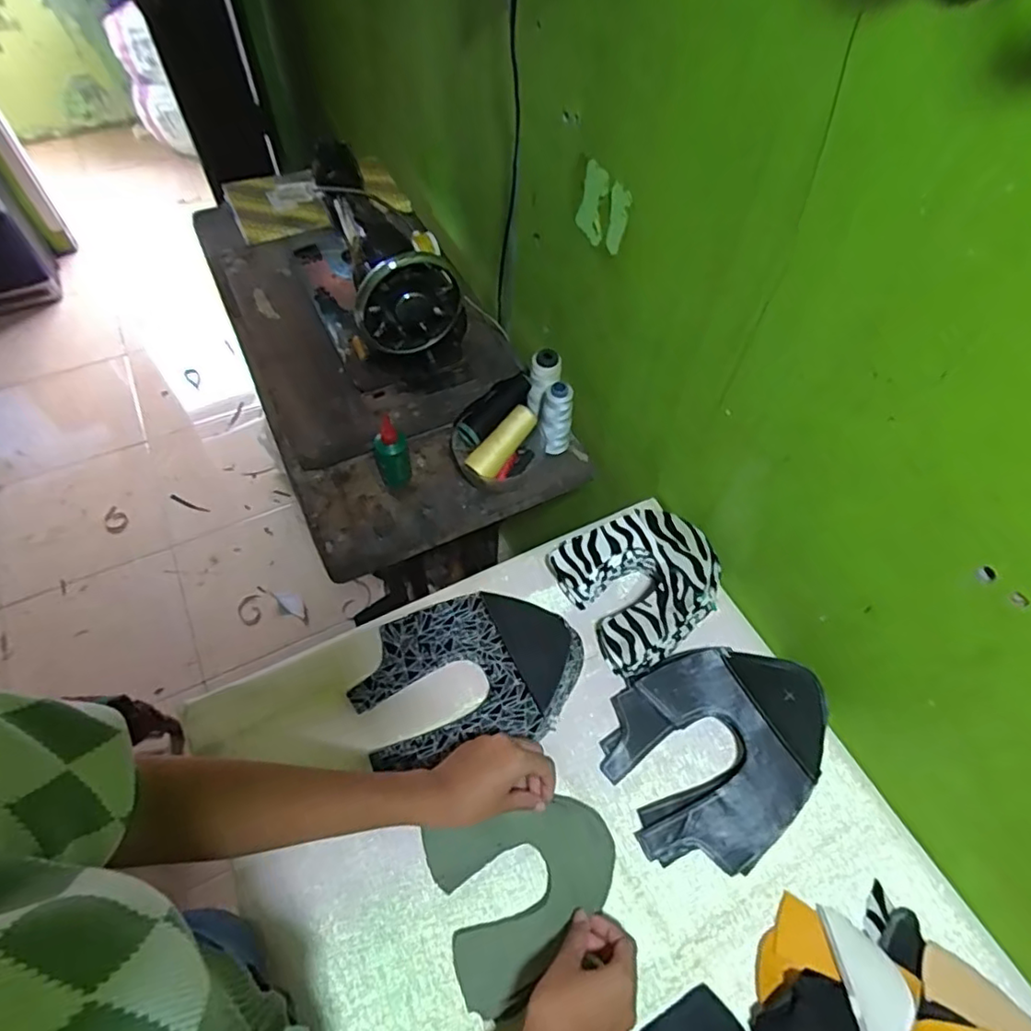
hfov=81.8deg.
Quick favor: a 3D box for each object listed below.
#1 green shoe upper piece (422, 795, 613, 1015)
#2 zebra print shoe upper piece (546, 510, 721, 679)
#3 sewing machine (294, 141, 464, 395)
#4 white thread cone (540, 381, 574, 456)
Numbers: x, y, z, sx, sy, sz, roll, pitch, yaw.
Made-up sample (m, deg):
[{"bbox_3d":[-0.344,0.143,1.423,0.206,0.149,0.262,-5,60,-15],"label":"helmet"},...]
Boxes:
[{"bbox_3d":[0.015,0.342,0.548,0.165,0.018,0.137,-17,59,-11],"label":"green shoe upper piece"},{"bbox_3d":[0.150,0.077,0.696,0.156,0.074,0.163,-25,61,-15],"label":"zebra print shoe upper piece"},{"bbox_3d":[-0.224,-0.384,0.880,0.167,0.201,0.389,-24,61,-17],"label":"sewing machine"},{"bbox_3d":[0.054,-0.126,0.803,0.043,0.108,0.046,5,57,1],"label":"white thread cone"}]

